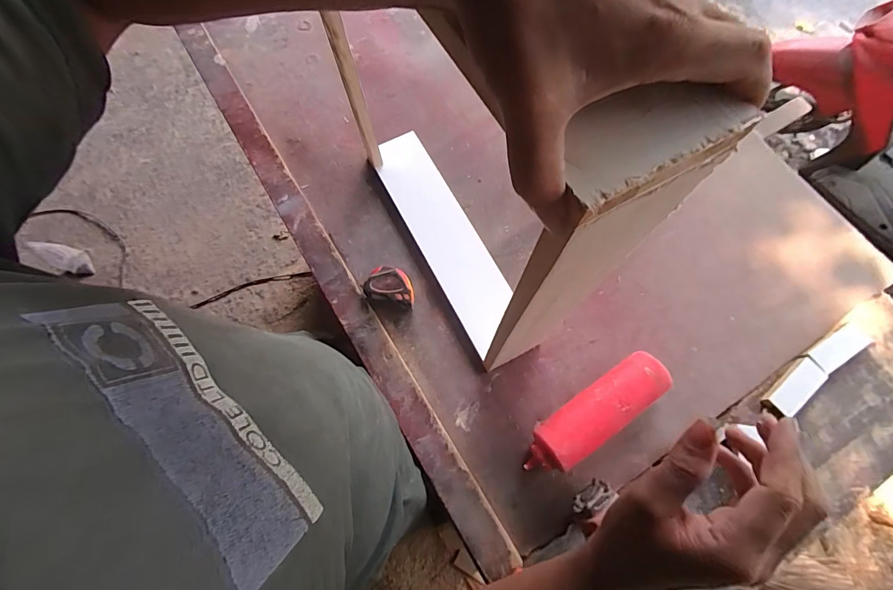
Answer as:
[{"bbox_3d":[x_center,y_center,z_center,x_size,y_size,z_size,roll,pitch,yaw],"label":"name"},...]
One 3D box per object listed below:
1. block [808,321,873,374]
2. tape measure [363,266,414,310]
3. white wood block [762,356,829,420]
[{"bbox_3d":[0.626,0.083,0.658,0.106,0.012,0.044,-32,76,-9],"label":"block"},{"bbox_3d":[-0.090,-0.011,0.685,0.086,0.044,0.061,16,74,5],"label":"tape measure"},{"bbox_3d":[0.535,0.142,0.636,0.111,0.020,0.041,-40,77,-11],"label":"white wood block"}]

